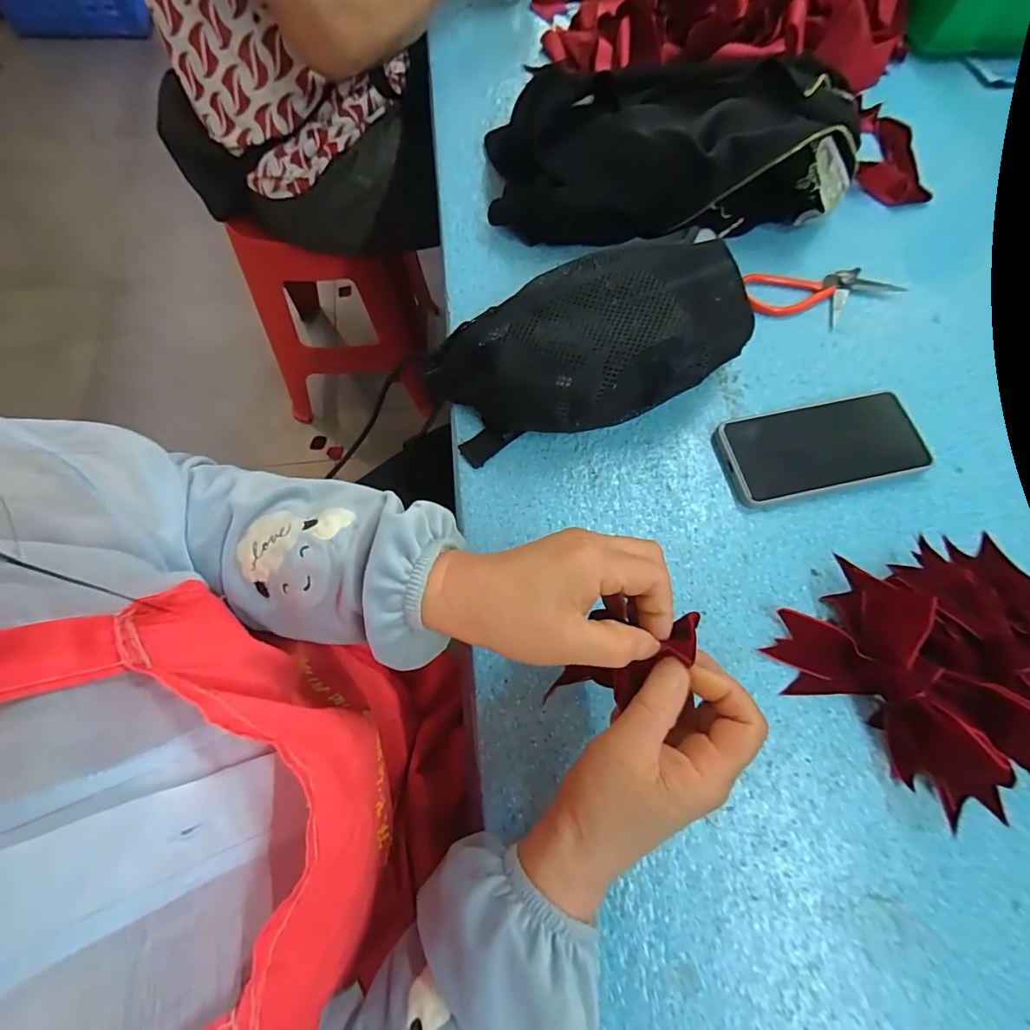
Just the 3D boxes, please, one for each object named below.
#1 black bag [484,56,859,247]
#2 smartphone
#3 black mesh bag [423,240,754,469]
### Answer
[{"bbox_3d":[0.151,-0.344,0.476,0.340,0.098,0.134,-1,70,-2],"label":"black bag"},{"bbox_3d":[0.251,-0.056,0.410,0.157,0.016,0.077,-11,73,0],"label":"smartphone"},{"bbox_3d":[0.054,-0.124,0.390,0.232,0.101,0.108,-19,71,-9],"label":"black mesh bag"}]

